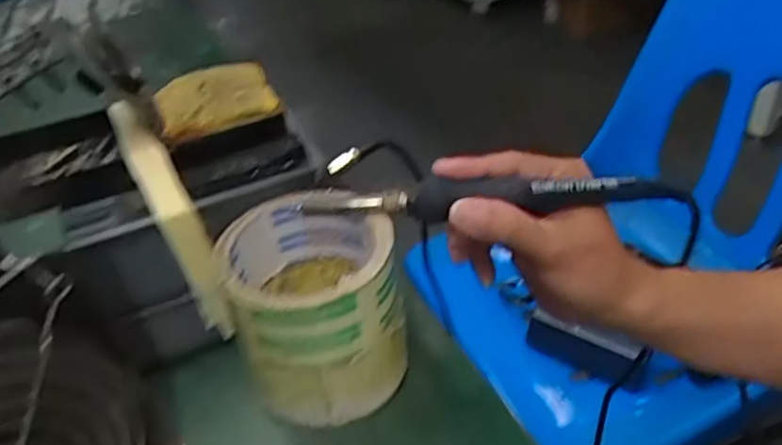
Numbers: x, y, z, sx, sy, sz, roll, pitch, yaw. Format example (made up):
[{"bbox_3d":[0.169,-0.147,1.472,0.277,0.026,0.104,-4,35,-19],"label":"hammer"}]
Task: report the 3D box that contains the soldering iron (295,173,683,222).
[{"bbox_3d":[0.055,-0.014,0.321,0.196,0.017,0.018,-3,36,-3],"label":"soldering iron"}]

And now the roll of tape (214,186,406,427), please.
[{"bbox_3d":[-0.037,0.046,0.331,0.076,0.095,0.083,-4,36,3],"label":"roll of tape"}]

